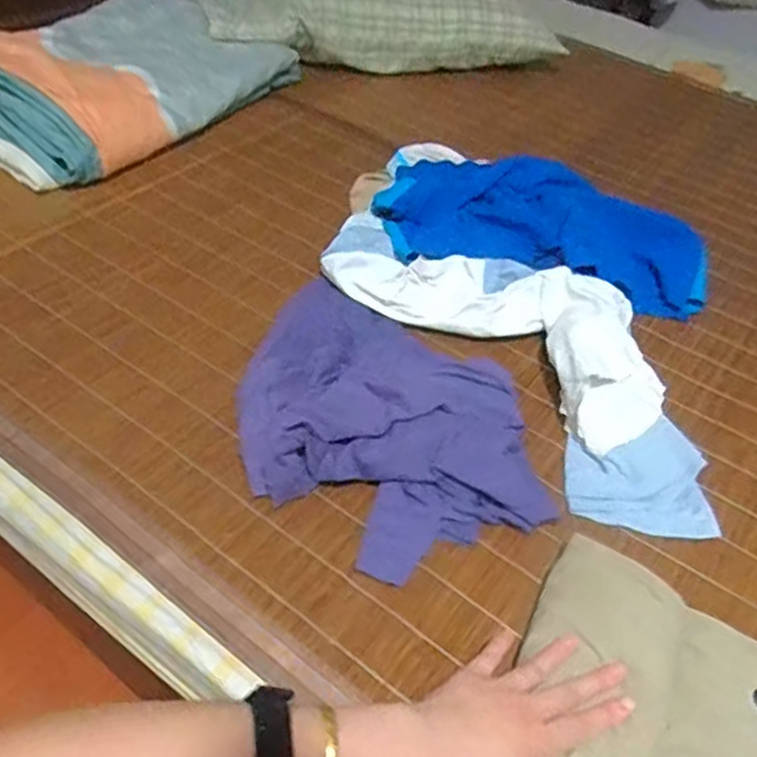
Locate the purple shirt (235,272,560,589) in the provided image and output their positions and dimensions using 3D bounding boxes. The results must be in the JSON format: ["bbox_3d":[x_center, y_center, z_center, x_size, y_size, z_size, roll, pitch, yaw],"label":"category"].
[{"bbox_3d":[-0.001,0.010,0.717,0.265,0.059,0.376,-4,45,-12],"label":"purple shirt"}]

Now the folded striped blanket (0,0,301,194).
[{"bbox_3d":[-0.386,-0.458,1.102,0.301,0.116,0.521,29,48,21],"label":"folded striped blanket"}]

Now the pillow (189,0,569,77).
[{"bbox_3d":[-0.004,-0.704,1.381,0.655,0.145,0.348,-7,46,-15],"label":"pillow"}]

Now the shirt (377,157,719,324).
[{"bbox_3d":[0.210,-0.190,0.939,0.424,0.079,0.223,8,44,0],"label":"shirt"}]

